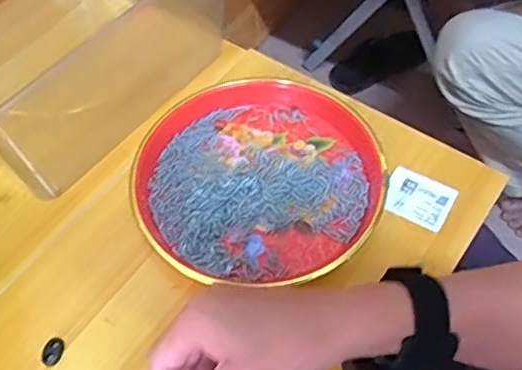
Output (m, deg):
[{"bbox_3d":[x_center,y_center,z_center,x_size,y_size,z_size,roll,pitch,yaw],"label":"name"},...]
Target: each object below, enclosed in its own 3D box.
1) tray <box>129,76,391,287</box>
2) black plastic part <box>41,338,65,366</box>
[{"bbox_3d":[-0.003,-0.013,0.563,0.222,0.029,0.218,-1,56,2],"label":"tray"},{"bbox_3d":[-0.167,0.134,0.487,0.013,0.010,0.023,13,58,11],"label":"black plastic part"}]

